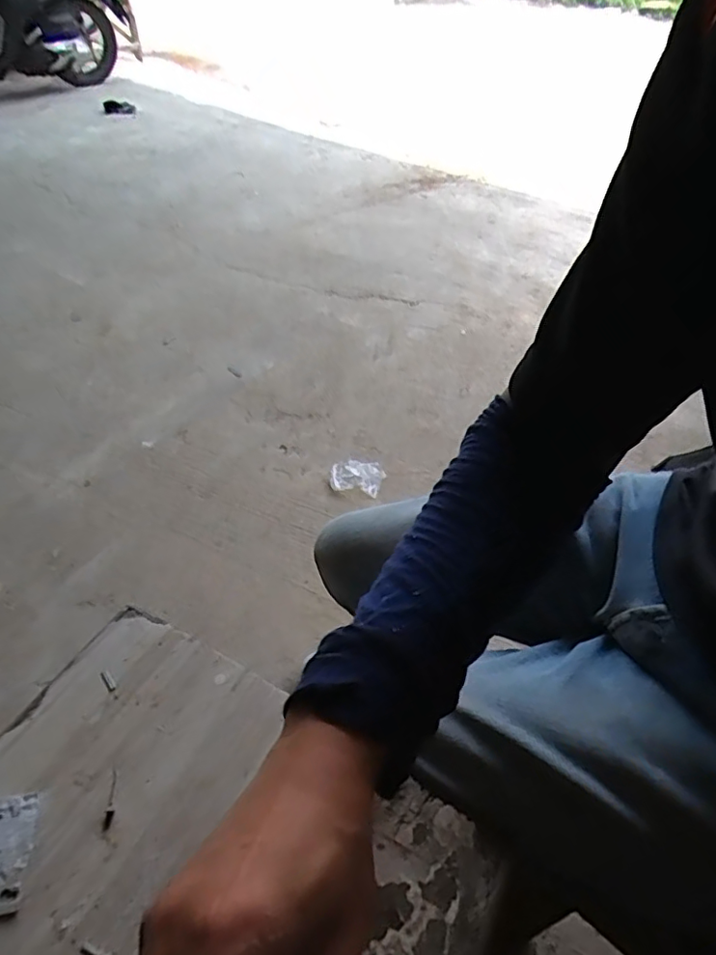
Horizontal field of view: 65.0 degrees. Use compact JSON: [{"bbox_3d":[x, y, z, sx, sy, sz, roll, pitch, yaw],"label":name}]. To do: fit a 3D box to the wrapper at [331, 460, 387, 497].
[{"bbox_3d":[-0.001,-0.006,1.280,0.122,0.038,0.098,10,47,8],"label":"wrapper"}]

